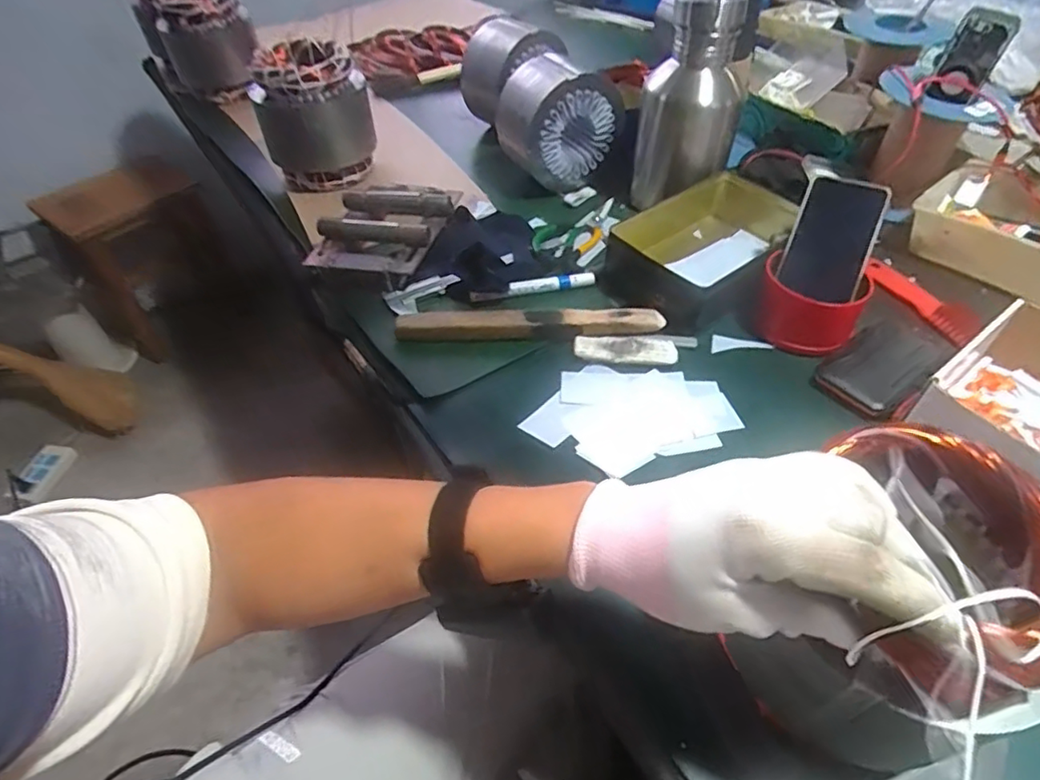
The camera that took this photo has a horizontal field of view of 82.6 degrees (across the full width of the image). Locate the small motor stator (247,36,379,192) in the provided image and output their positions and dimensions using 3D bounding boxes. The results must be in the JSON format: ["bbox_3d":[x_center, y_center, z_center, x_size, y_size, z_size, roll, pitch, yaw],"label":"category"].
[{"bbox_3d":[-0.285,-0.384,0.829,0.145,0.156,0.114,-11,46,-8],"label":"small motor stator"}]

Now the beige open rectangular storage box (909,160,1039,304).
[{"bbox_3d":[0.611,-0.182,0.696,0.175,0.049,0.248,-32,52,-25],"label":"beige open rectangular storage box"}]

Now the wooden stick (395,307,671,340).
[{"bbox_3d":[0.010,-0.067,0.617,0.272,0.022,0.026,-2,45,2],"label":"wooden stick"}]

